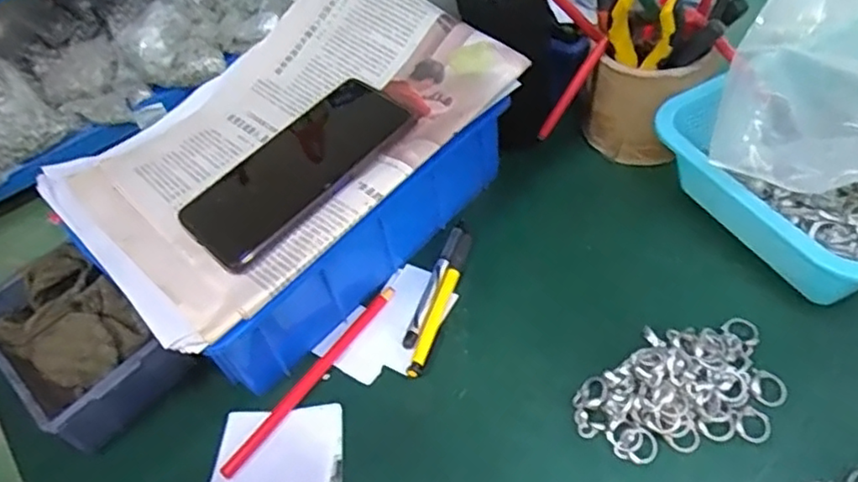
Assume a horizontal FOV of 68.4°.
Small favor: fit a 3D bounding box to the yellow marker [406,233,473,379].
[{"bbox_3d":[0.010,0.043,0.460,0.011,0.016,0.123,10,51,19],"label":"yellow marker"}]

